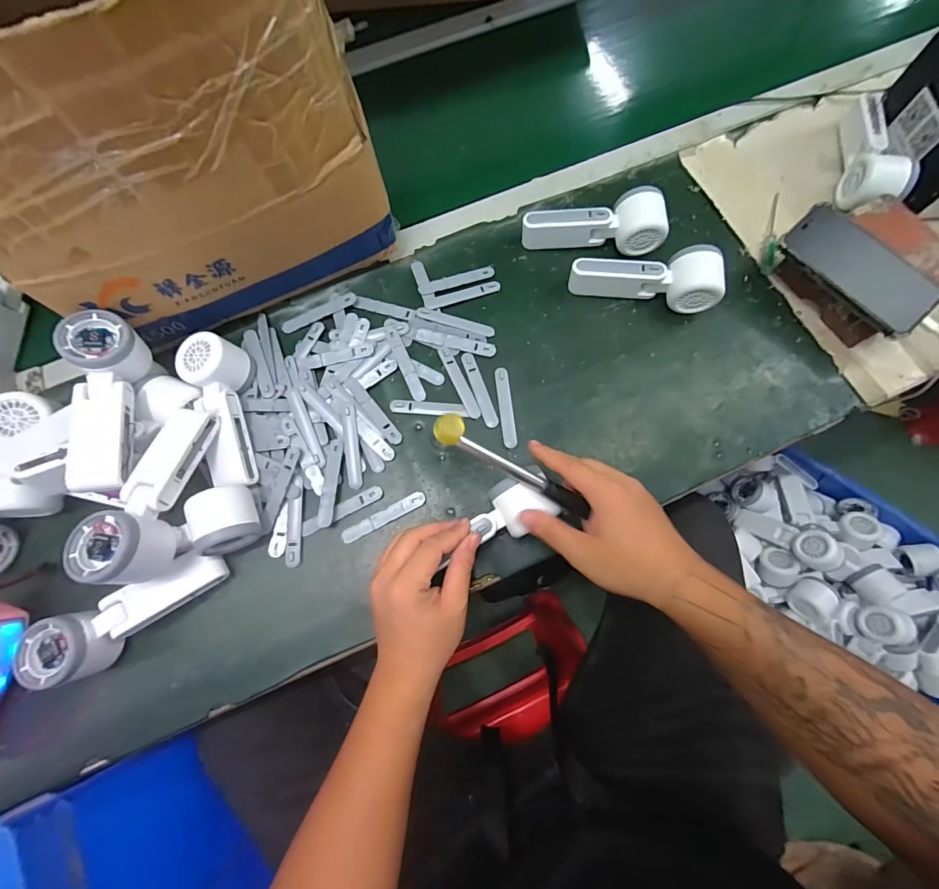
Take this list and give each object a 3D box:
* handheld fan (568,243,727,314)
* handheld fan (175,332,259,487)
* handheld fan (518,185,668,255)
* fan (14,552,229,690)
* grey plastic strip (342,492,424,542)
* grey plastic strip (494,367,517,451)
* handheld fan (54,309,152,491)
[{"bbox_3d":[0.202,-0.195,0.472,0.166,0.054,0.052,11,74,5],"label":"handheld fan"},{"bbox_3d":[-0.267,-0.034,0.440,0.061,0.048,0.167,-12,86,-2],"label":"handheld fan"},{"bbox_3d":[0.150,-0.269,0.494,0.164,0.053,0.054,5,74,3],"label":"handheld fan"},{"bbox_3d":[-0.320,0.161,0.388,0.170,0.045,0.056,-30,73,-21],"label":"fan"},{"bbox_3d":[-0.091,0.077,0.431,0.094,0.004,0.015,-27,75,-6],"label":"grey plastic strip"},{"bbox_3d":[0.041,-0.042,0.462,0.015,0.004,0.094,-6,77,0],"label":"grey plastic strip"},{"bbox_3d":[-0.335,-0.039,0.375,0.044,0.059,0.161,-9,74,-1],"label":"handheld fan"}]

